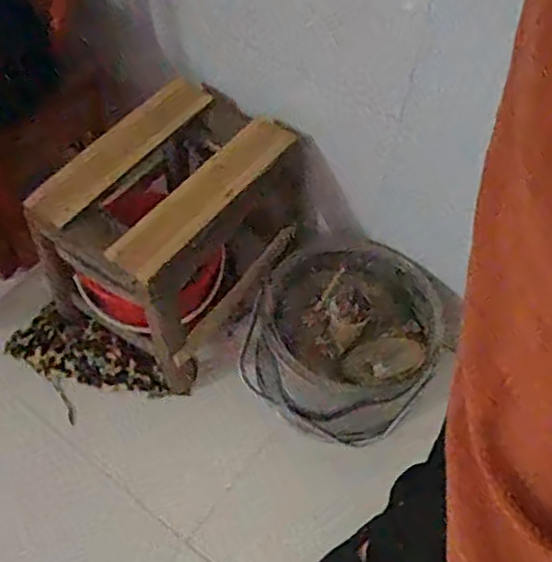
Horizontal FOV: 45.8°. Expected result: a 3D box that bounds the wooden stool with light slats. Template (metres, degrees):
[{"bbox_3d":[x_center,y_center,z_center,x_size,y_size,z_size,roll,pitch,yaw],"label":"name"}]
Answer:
[{"bbox_3d":[-0.178,-0.085,1.153,0.290,0.314,0.372,35,60,20],"label":"wooden stool with light slats"}]

